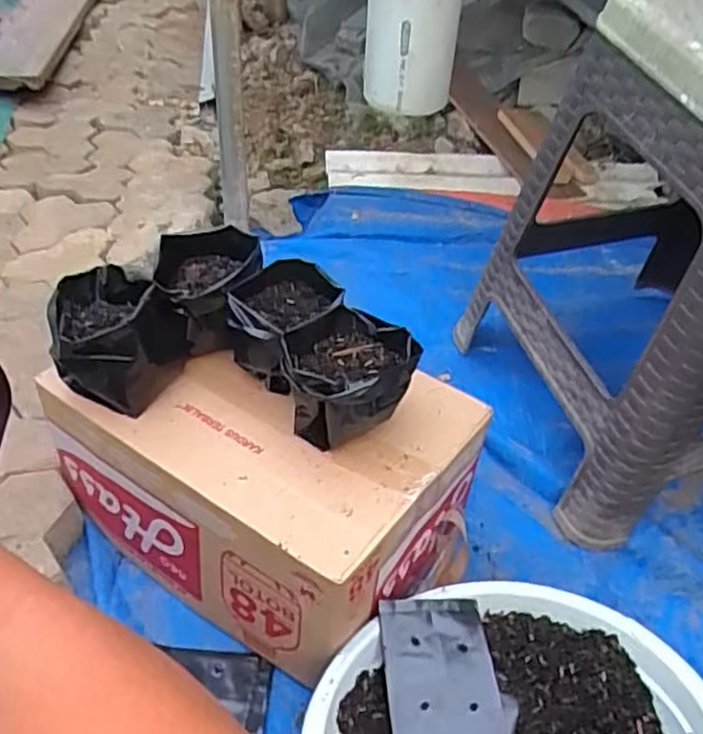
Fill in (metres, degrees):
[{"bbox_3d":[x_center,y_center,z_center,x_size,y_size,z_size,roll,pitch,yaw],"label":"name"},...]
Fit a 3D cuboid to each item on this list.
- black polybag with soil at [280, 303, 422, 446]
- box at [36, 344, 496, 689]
[{"bbox_3d":[-0.002,0.007,0.637,0.111,0.078,0.099,-2,42,-4],"label":"black polybag with soil"},{"bbox_3d":[-0.081,0.095,0.706,0.353,0.156,0.241,26,48,23],"label":"box"}]

